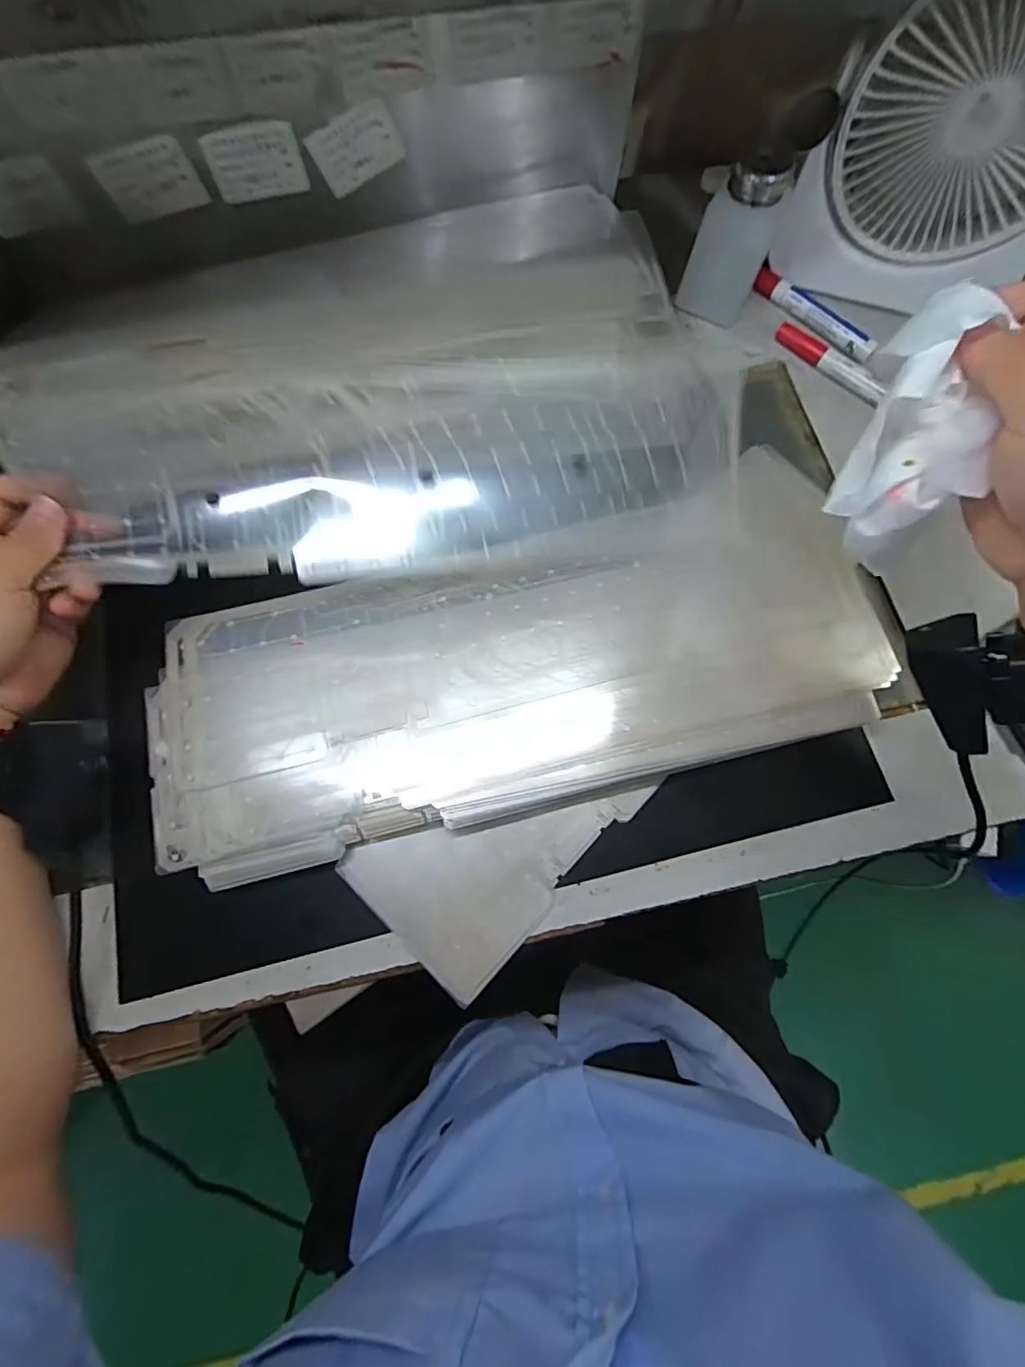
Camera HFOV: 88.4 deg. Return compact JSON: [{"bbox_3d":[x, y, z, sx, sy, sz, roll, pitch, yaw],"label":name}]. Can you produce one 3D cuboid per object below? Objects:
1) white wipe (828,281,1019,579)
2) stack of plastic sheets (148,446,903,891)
[{"bbox_3d":[0.187,-0.113,0.244,0.050,0.027,0.115,4,114,0],"label":"white wipe"},{"bbox_3d":[0.014,-0.003,0.334,0.460,0.038,0.178,-14,74,-5],"label":"stack of plastic sheets"}]

